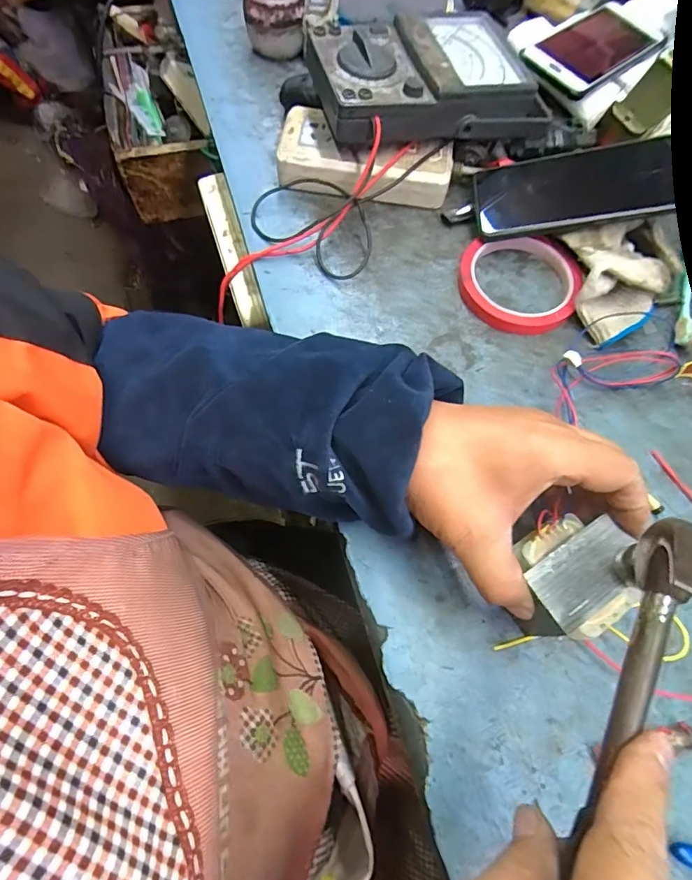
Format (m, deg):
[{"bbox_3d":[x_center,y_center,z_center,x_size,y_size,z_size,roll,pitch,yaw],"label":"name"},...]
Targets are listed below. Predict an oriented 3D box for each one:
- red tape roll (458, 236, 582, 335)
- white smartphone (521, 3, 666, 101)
[{"bbox_3d":[0.139,-0.130,0.391,0.094,0.018,0.090,0,68,-1],"label":"red tape roll"},{"bbox_3d":[0.246,-0.387,0.472,0.149,0.016,0.079,-36,79,-17],"label":"white smartphone"}]

